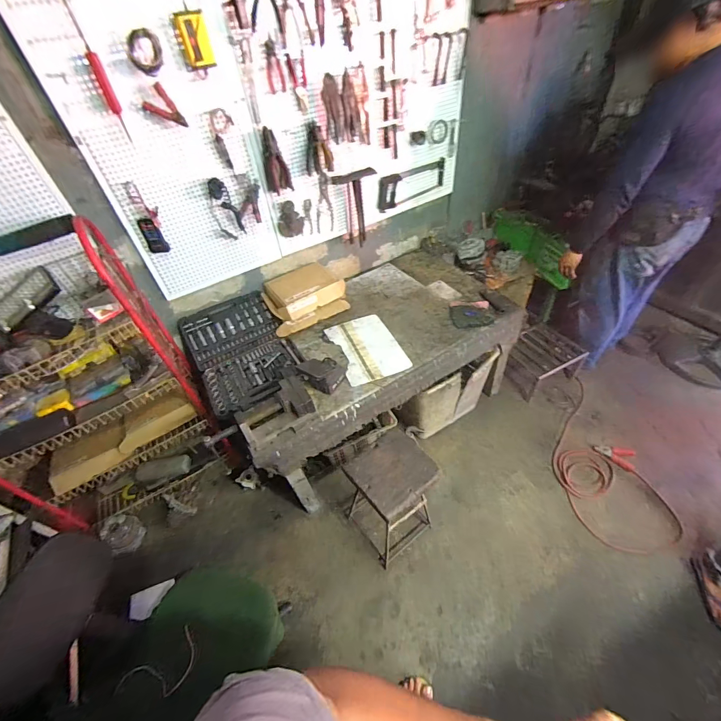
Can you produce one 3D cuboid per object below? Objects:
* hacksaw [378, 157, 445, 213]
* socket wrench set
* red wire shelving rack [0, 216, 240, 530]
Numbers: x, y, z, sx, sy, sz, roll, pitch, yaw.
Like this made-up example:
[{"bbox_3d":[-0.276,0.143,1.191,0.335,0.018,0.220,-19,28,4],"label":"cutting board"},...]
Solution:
[{"bbox_3d":[0.252,-0.850,1.703,0.429,0.158,0.021,-30,54,-24],"label":"hacksaw"},{"bbox_3d":[-0.479,-0.049,1.412,0.358,0.098,0.558,-26,49,-17],"label":"socket wrench set"},{"bbox_3d":[-0.949,0.145,1.236,0.624,0.983,0.346,-30,50,-20],"label":"red wire shelving rack"}]

